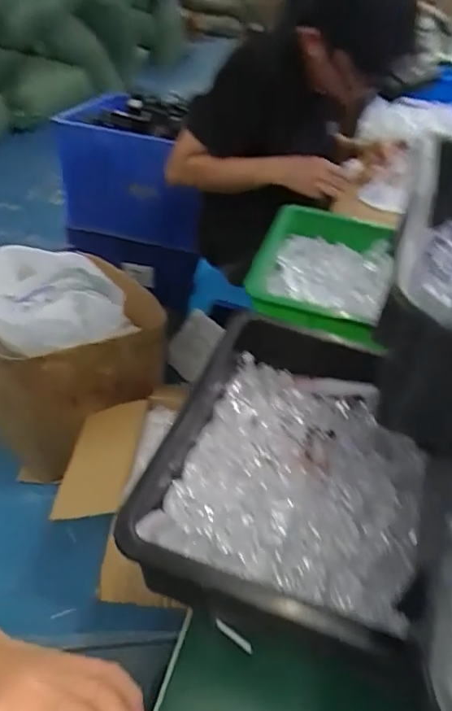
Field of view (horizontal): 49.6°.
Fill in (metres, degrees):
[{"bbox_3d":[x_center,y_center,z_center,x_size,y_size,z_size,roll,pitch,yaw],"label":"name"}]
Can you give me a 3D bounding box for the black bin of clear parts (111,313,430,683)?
[{"bbox_3d":[0.053,0.093,0.421,0.215,0.089,0.288,14,39,8],"label":"black bin of clear parts"}]

